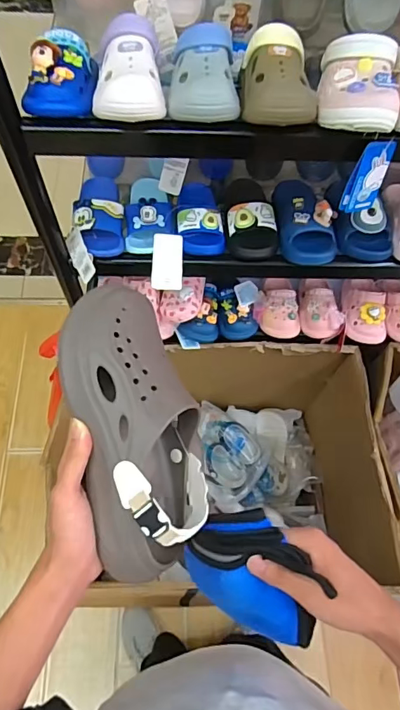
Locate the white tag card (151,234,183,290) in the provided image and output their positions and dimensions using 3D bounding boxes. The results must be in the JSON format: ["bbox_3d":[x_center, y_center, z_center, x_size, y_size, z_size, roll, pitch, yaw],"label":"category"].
[{"bbox_3d":[-0.054,-0.156,0.777,0.051,0.007,0.094,4,88,-8],"label":"white tag card"}]

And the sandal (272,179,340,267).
[{"bbox_3d":[0.185,-0.247,0.801,0.095,0.067,0.183,0,64,-3],"label":"sandal"}]

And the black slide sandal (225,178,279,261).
[{"bbox_3d":[0.087,-0.253,0.826,0.084,0.064,0.186,0,51,-3],"label":"black slide sandal"}]

